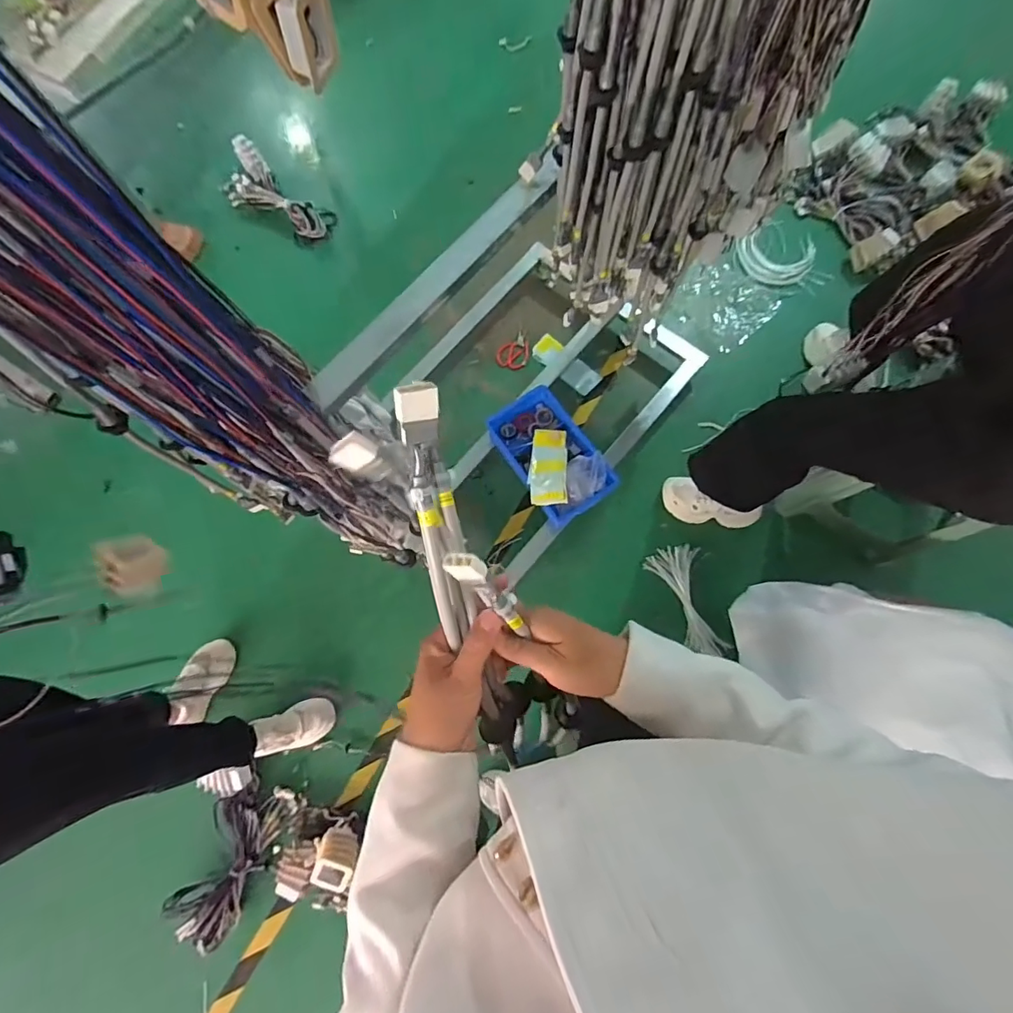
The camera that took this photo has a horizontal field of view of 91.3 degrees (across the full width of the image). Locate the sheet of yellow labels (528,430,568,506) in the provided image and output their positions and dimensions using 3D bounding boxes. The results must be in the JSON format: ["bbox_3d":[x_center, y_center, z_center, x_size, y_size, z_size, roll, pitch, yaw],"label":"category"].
[{"bbox_3d":[0.111,-0.109,1.310,0.096,0.021,0.216,-3,67,13],"label":"sheet of yellow labels"}]

